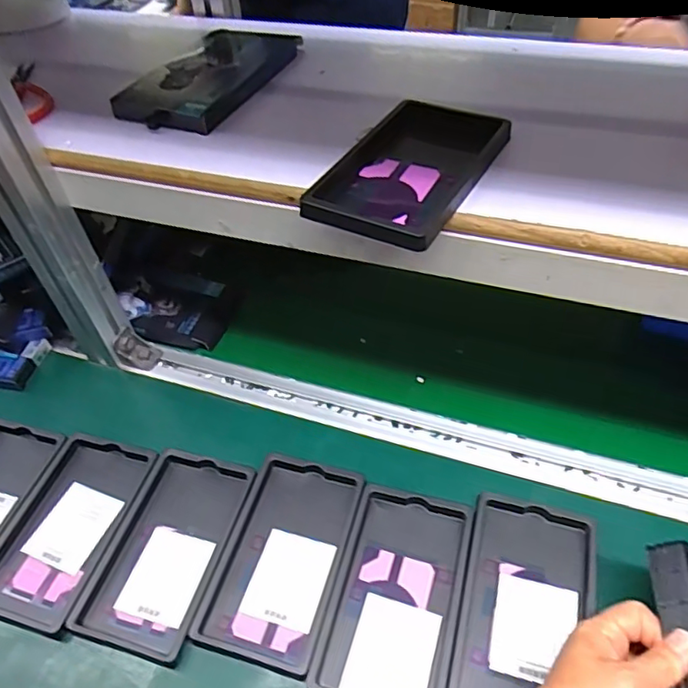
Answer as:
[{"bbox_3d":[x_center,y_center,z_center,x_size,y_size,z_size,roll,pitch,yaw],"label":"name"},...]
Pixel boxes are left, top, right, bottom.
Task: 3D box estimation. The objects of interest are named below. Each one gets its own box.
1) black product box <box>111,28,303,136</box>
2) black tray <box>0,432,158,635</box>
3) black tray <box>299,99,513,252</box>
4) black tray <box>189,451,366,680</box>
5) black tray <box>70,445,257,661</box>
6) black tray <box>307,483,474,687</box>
[{"bbox_3d":[-0.120,-0.249,0.529,0.104,0.017,0.185,15,50,17],"label":"black product box"},{"bbox_3d":[-0.235,0.152,0.490,0.091,0.012,0.158,10,50,13],"label":"black tray"},{"bbox_3d":[0.049,-0.127,0.412,0.096,0.012,0.161,22,53,23],"label":"black tray"},{"bbox_3d":[-0.048,0.167,0.462,0.092,0.010,0.163,11,51,14],"label":"black tray"},{"bbox_3d":[-0.144,0.164,0.471,0.093,0.013,0.158,11,51,14],"label":"black tray"},{"bbox_3d":[0.041,0.192,0.438,0.091,0.023,0.160,11,51,13],"label":"black tray"}]

